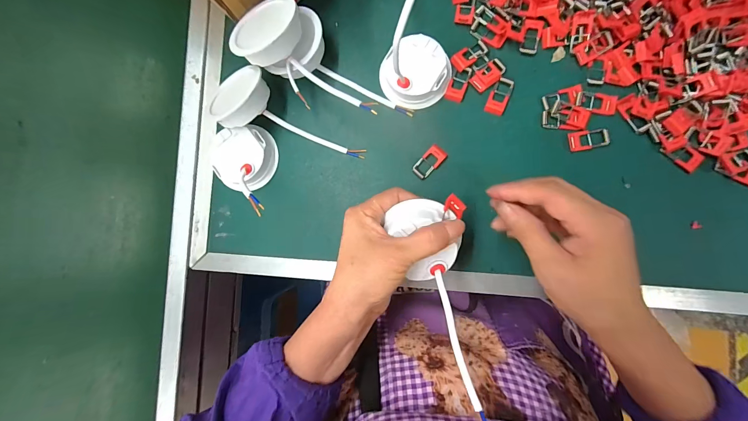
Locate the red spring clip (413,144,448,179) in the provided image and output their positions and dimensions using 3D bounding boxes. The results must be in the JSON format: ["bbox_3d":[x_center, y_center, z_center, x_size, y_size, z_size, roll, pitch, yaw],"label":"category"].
[{"bbox_3d":[0.057,-0.049,0.322,0.020,0.010,0.037,42,94,7],"label":"red spring clip"}]

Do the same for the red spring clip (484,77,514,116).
[{"bbox_3d":[0.126,-0.114,0.314,0.019,0.006,0.037,22,91,8],"label":"red spring clip"}]

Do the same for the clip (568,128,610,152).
[{"bbox_3d":[0.207,-0.068,0.302,0.035,0.004,0.018,-8,87,8],"label":"clip"}]

